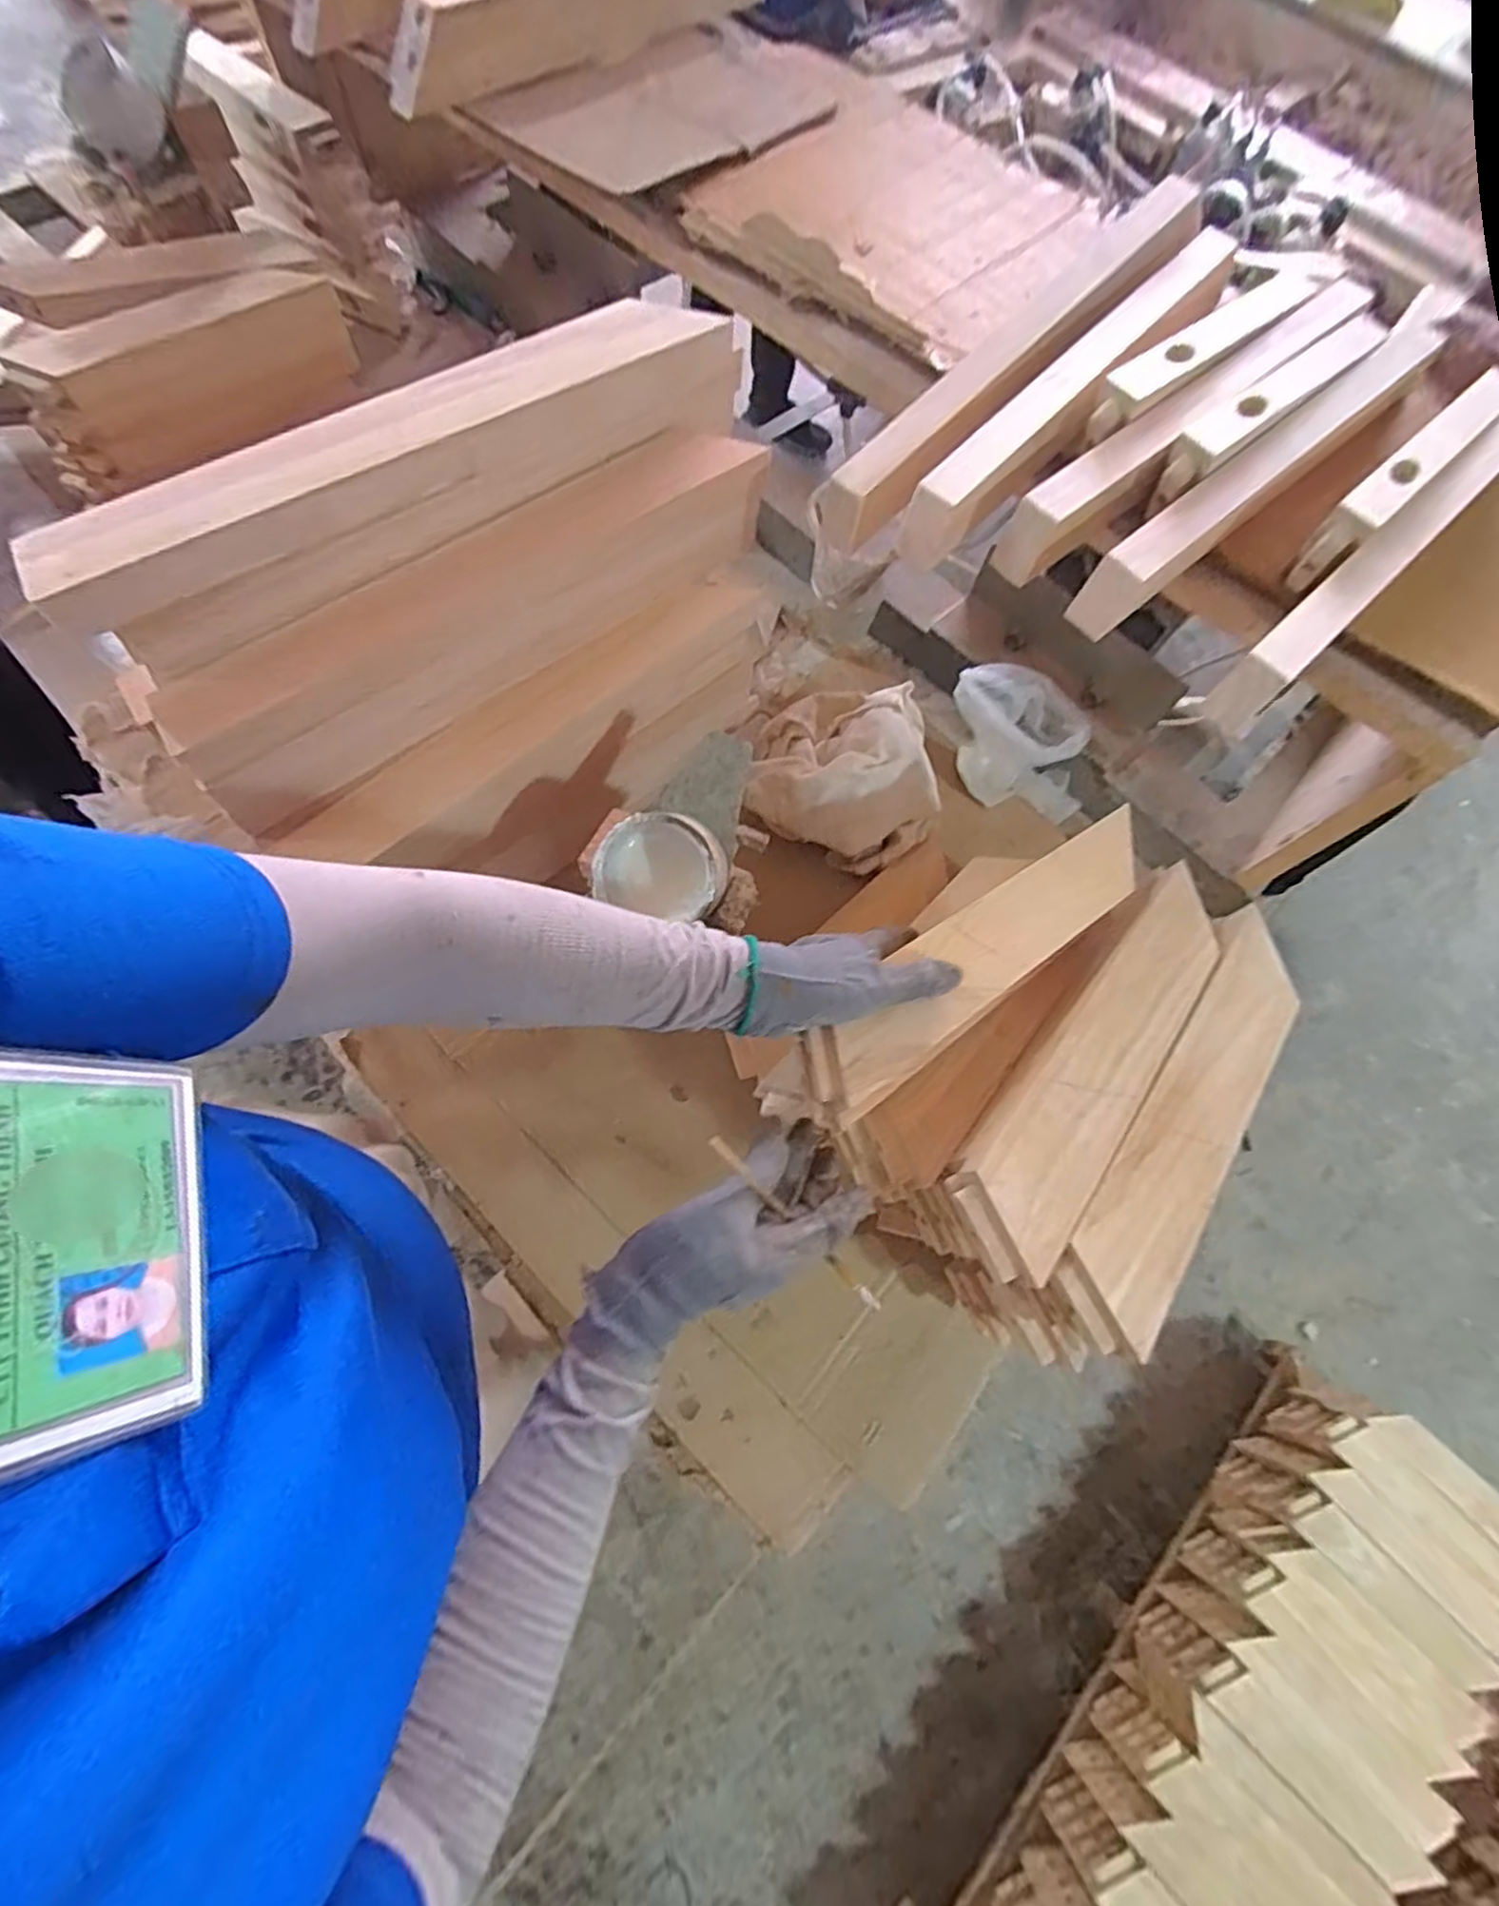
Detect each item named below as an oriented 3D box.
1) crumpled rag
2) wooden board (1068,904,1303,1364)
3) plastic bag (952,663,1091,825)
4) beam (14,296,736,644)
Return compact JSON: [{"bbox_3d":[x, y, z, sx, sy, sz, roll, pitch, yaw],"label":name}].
[{"bbox_3d":[0.089,-0.191,0.667,0.182,0.107,0.195,11,69,-2],"label":"crumpled rag"},{"bbox_3d":[0.279,0.095,0.440,0.058,0.011,0.291,34,71,10],"label":"wooden board"},{"bbox_3d":[0.276,-0.213,0.722,0.147,0.106,0.109,2,70,-5],"label":"plastic bag"},{"bbox_3d":[-0.206,-0.313,0.448,0.444,0.058,0.065,-34,76,-16],"label":"beam"}]

